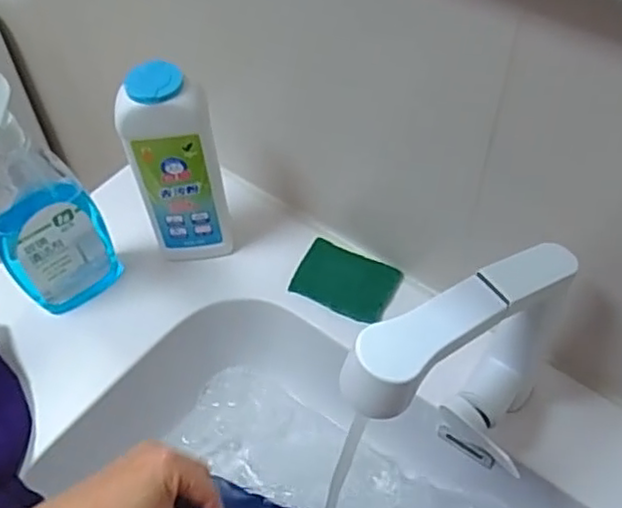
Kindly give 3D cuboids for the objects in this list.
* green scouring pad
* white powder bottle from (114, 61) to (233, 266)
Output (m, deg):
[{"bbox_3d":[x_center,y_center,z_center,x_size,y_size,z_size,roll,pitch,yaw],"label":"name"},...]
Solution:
[{"bbox_3d":[0.036,0.025,0.668,0.097,0.008,0.064,19,57,16],"label":"green scouring pad"},{"bbox_3d":[-0.125,-0.075,0.621,0.075,0.217,0.046,-2,54,2],"label":"white powder bottle"}]

